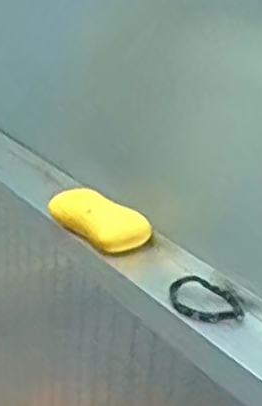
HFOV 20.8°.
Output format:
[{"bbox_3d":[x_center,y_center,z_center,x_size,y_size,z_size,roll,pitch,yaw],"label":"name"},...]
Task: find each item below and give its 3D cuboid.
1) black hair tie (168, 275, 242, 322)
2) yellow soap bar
[{"bbox_3d":[0.050,0.066,0.489,0.042,0.014,0.044,0,23,-12],"label":"black hair tie"},{"bbox_3d":[-0.027,0.013,0.570,0.078,0.027,0.047,21,28,34],"label":"yellow soap bar"}]

